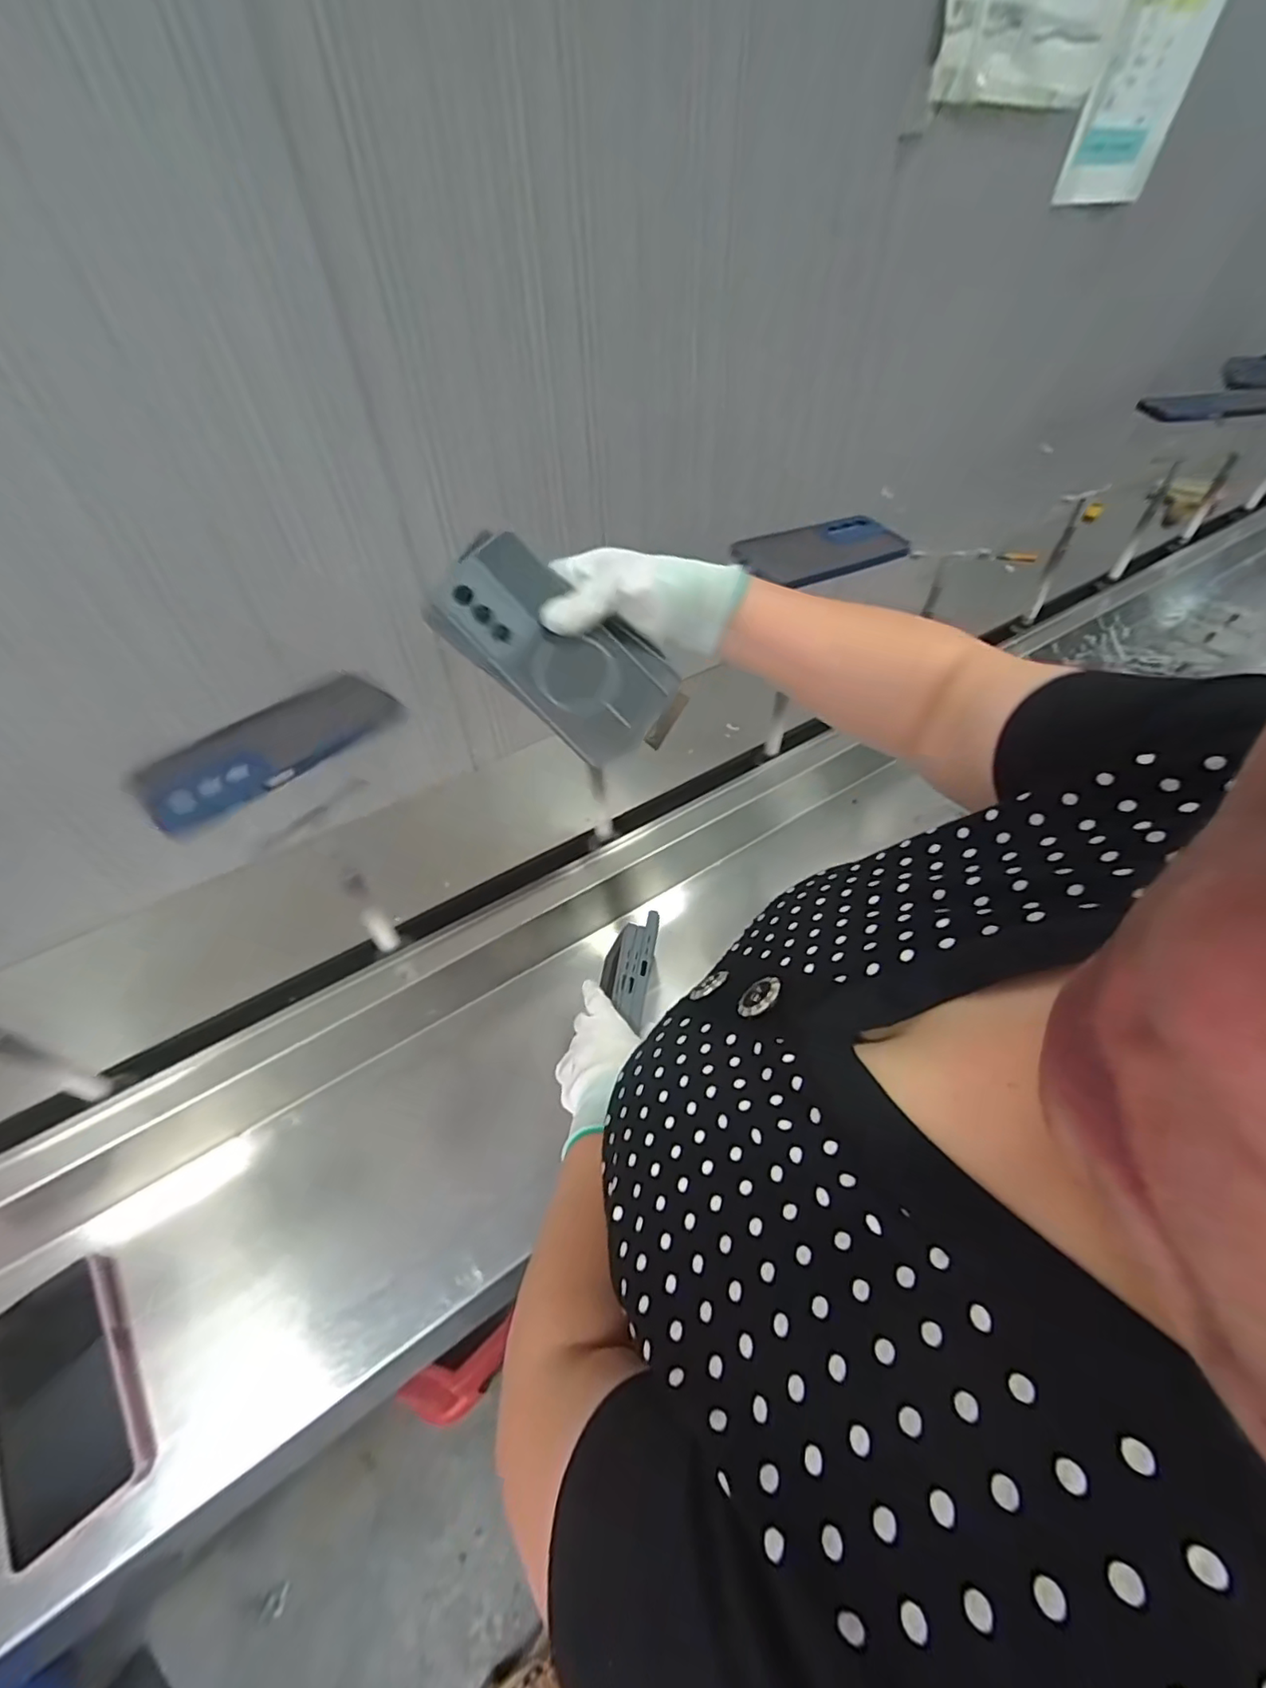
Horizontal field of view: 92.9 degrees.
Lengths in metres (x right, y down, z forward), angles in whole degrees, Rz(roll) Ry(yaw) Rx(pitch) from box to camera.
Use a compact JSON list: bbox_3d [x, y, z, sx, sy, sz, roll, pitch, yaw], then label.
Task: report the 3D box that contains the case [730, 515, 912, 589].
[{"bbox_3d":[0.184,-0.290,0.594,0.160,0.019,0.084,-21,52,-15],"label":"case"}]

